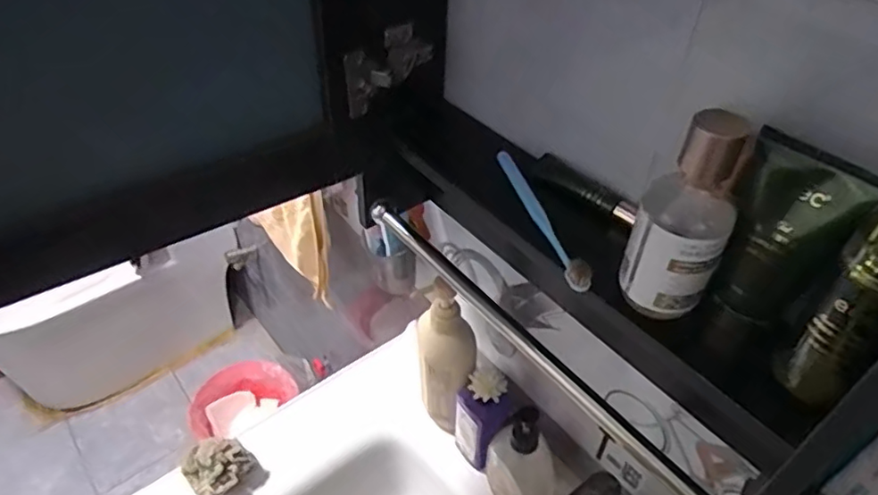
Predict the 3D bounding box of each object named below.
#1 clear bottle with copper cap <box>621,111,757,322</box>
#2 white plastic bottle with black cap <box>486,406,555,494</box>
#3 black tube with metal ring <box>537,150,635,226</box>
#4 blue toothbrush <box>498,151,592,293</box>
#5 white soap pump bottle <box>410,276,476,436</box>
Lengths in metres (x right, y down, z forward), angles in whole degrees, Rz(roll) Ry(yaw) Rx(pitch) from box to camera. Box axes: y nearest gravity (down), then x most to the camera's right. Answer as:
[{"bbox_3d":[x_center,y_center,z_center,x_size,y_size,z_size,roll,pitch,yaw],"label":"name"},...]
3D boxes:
[{"bbox_3d":[0.161,-0.022,0.388,0.054,0.146,0.059,20,47,20],"label":"clear bottle with copper cap"},{"bbox_3d":[0.099,0.240,0.674,0.052,0.175,0.094,-23,49,-23],"label":"white plastic bottle with black cap"},{"bbox_3d":[0.125,-0.052,0.509,0.023,0.016,0.102,-32,52,-29],"label":"black tube with metal ring"},{"bbox_3d":[0.085,-0.025,0.502,0.021,0.026,0.167,-12,45,-12],"label":"blue toothbrush"},{"bbox_3d":[0.007,0.136,0.722,0.070,0.238,0.047,6,44,5],"label":"white soap pump bottle"}]

